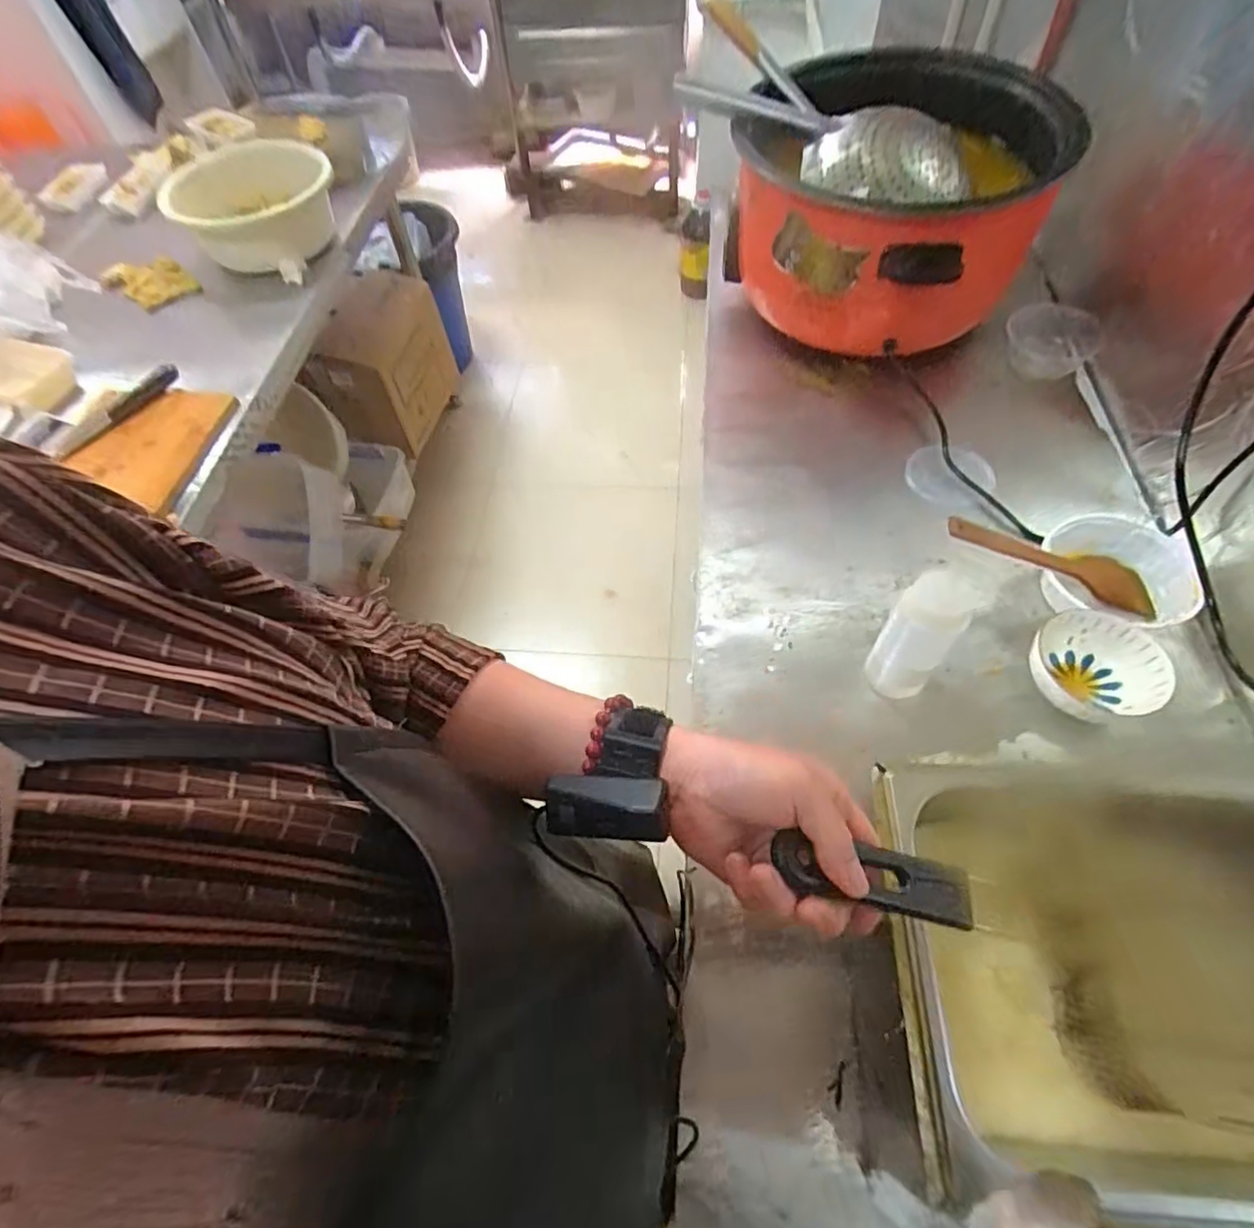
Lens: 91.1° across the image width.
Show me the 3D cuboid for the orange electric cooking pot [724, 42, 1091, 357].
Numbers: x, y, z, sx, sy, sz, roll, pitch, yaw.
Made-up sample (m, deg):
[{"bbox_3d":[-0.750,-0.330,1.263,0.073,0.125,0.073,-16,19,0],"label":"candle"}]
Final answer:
[{"bbox_3d":[0.438,-0.684,1.045,0.464,0.309,0.505,-2,59,2],"label":"orange electric cooking pot"}]

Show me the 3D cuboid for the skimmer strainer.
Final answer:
[{"bbox_3d":[0.272,-0.738,0.954,0.479,0.074,0.155,37,67,22],"label":"skimmer strainer"}]

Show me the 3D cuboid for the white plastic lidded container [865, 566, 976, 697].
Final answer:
[{"bbox_3d":[0.305,0.025,0.650,0.064,0.201,0.049,34,66,21],"label":"white plastic lidded container"}]

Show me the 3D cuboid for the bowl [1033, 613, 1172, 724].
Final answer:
[{"bbox_3d":[0.515,0.065,0.690,0.122,0.068,0.126,-2,59,2],"label":"bowl"}]

